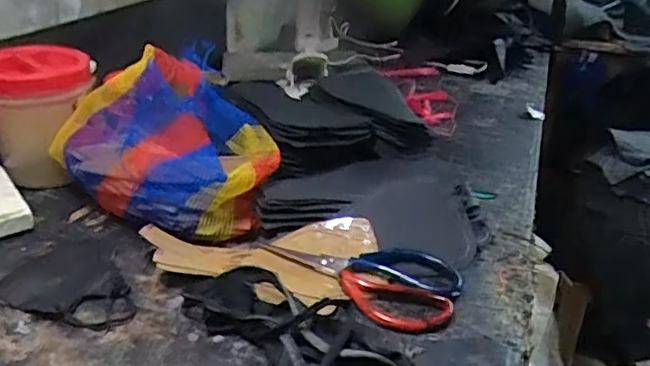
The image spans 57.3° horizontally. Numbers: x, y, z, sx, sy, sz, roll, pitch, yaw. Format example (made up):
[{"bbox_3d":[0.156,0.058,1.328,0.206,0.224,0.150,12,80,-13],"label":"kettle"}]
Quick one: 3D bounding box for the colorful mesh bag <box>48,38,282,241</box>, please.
[{"bbox_3d":[-0.166,-0.054,0.650,0.251,0.139,0.156,17,30,30],"label":"colorful mesh bag"}]

